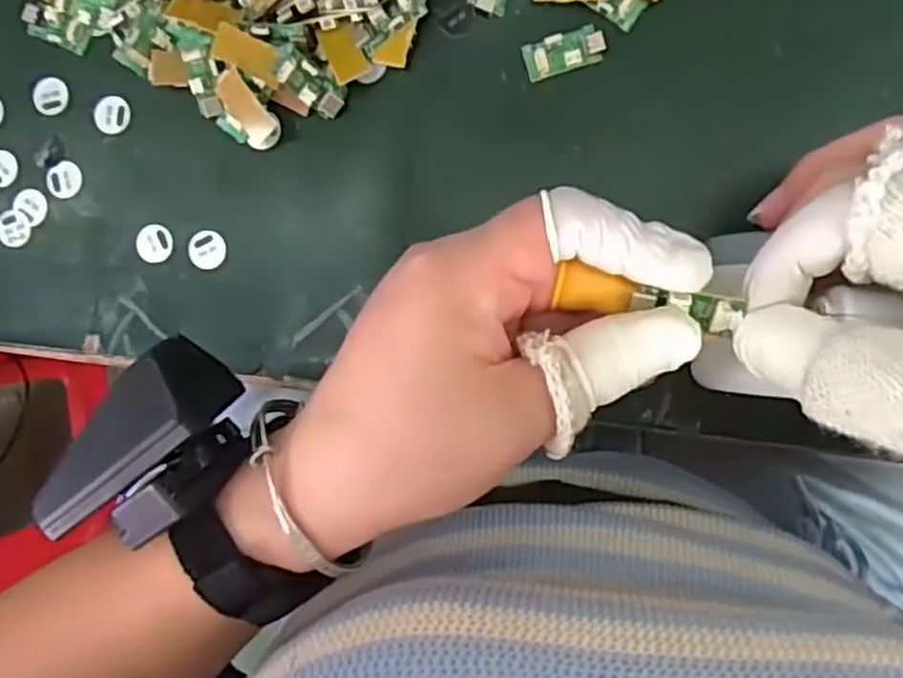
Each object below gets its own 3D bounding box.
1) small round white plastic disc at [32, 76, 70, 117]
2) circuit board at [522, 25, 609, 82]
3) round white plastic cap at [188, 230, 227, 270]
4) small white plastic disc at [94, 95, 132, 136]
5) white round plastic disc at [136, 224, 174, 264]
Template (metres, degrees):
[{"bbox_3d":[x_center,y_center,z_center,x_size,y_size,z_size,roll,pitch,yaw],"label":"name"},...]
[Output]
[{"bbox_3d":[-0.186,-0.112,0.344,0.016,0.004,0.018,2,88,0],"label":"small round white plastic disc"},{"bbox_3d":[0.047,-0.119,0.307,0.032,0.004,0.016,-15,87,8],"label":"circuit board"},{"bbox_3d":[-0.110,-0.040,0.331,0.017,0.004,0.017,0,89,8],"label":"round white plastic cap"},{"bbox_3d":[-0.156,-0.103,0.342,0.016,0.004,0.017,-20,95,-4],"label":"small white plastic disc"},{"bbox_3d":[-0.135,-0.043,0.336,0.016,0.004,0.017,0,89,8],"label":"white round plastic disc"}]

